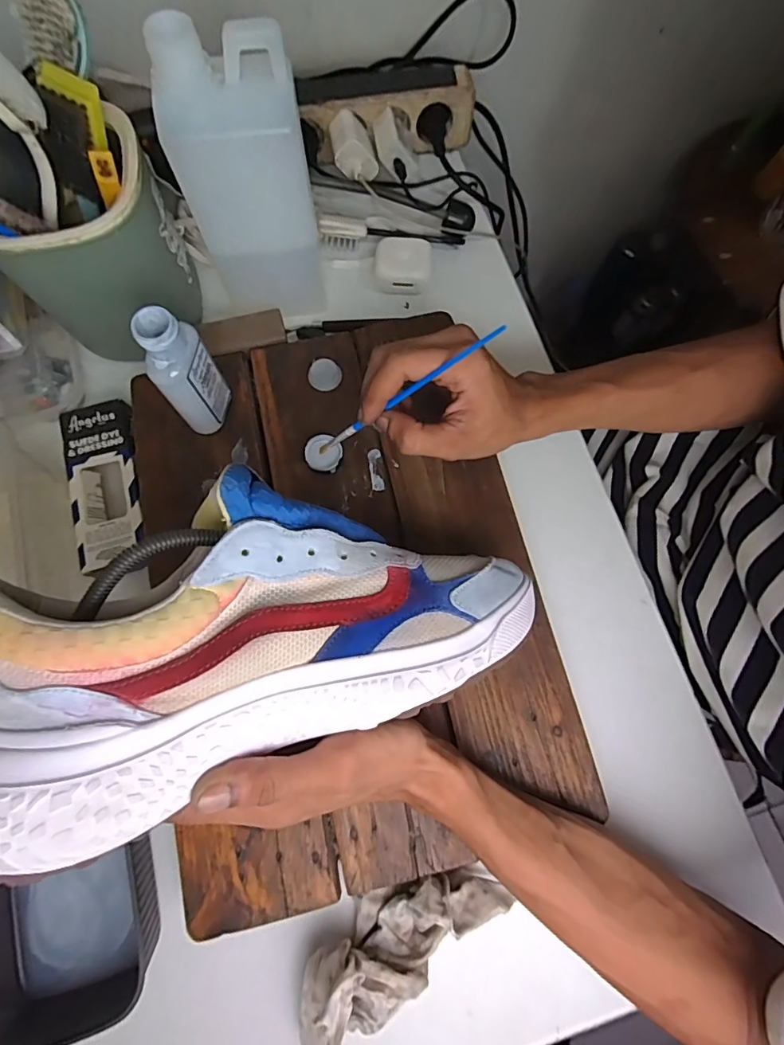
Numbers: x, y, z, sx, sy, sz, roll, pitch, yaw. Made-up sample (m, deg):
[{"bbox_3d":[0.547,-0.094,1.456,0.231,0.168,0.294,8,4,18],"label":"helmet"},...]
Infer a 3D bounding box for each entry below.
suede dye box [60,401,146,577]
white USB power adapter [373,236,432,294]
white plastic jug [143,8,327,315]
[{"bbox_3d":[-0.233,-0.032,0.396,0.057,0.026,0.136,-17,76,-5],"label":"suede dye box"},{"bbox_3d":[0.010,-0.248,0.464,0.052,0.030,0.045,7,75,1],"label":"white USB power adapter"},{"bbox_3d":[-0.107,-0.252,0.372,0.091,0.207,0.083,-13,76,-4],"label":"white plastic jug"}]

